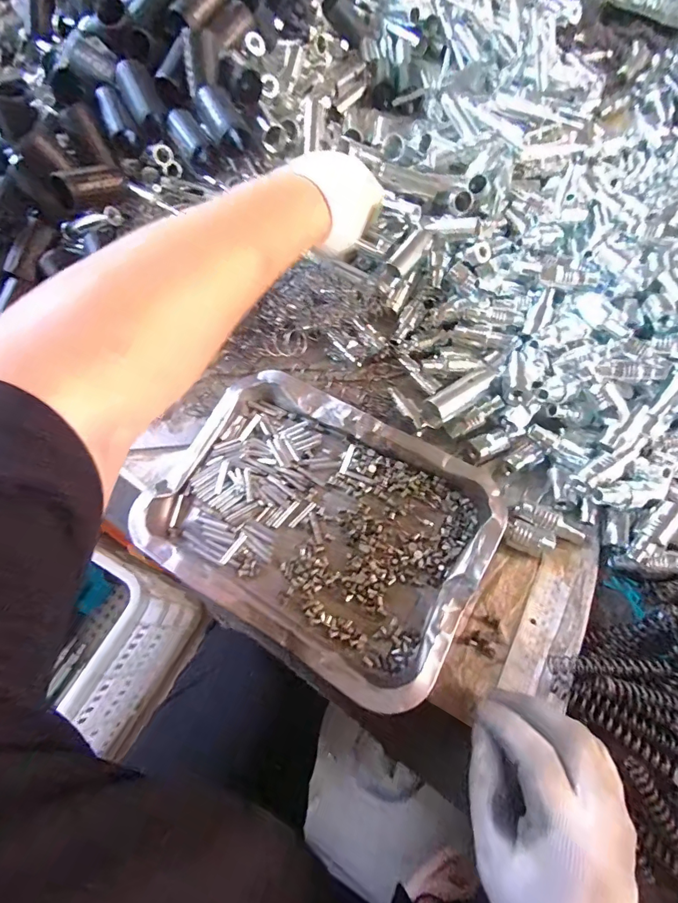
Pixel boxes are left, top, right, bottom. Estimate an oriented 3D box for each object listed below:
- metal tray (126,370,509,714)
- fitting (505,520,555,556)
[{"bbox_3d":[-0.018,0.047,0.329,0.251,0.031,0.185,28,70,15],"label":"metal tray"},{"bbox_3d":[0.147,0.066,0.324,0.031,0.023,0.018,19,68,12],"label":"fitting"}]

